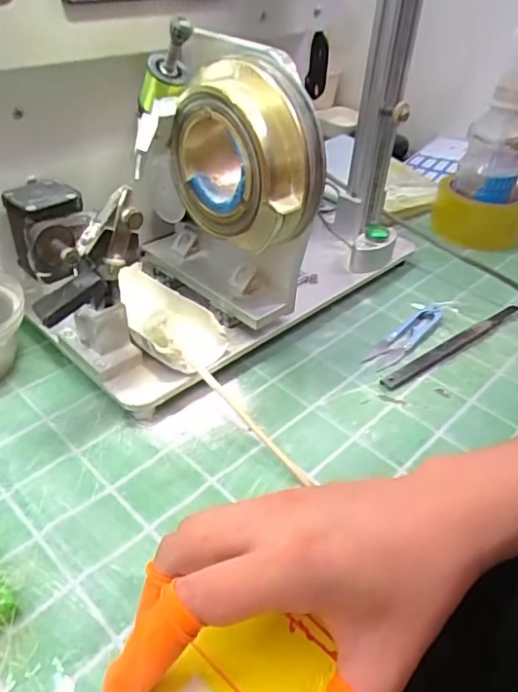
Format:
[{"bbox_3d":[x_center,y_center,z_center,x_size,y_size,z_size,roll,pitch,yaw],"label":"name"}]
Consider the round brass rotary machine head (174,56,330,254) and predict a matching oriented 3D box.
[{"bbox_3d":[-0.010,-0.125,0.350,0.101,0.102,0.041,32,47,31],"label":"round brass rotary machine head"}]

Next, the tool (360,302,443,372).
[{"bbox_3d":[0.128,-0.011,0.466,0.023,0.008,0.110,30,46,29],"label":"tool"}]

